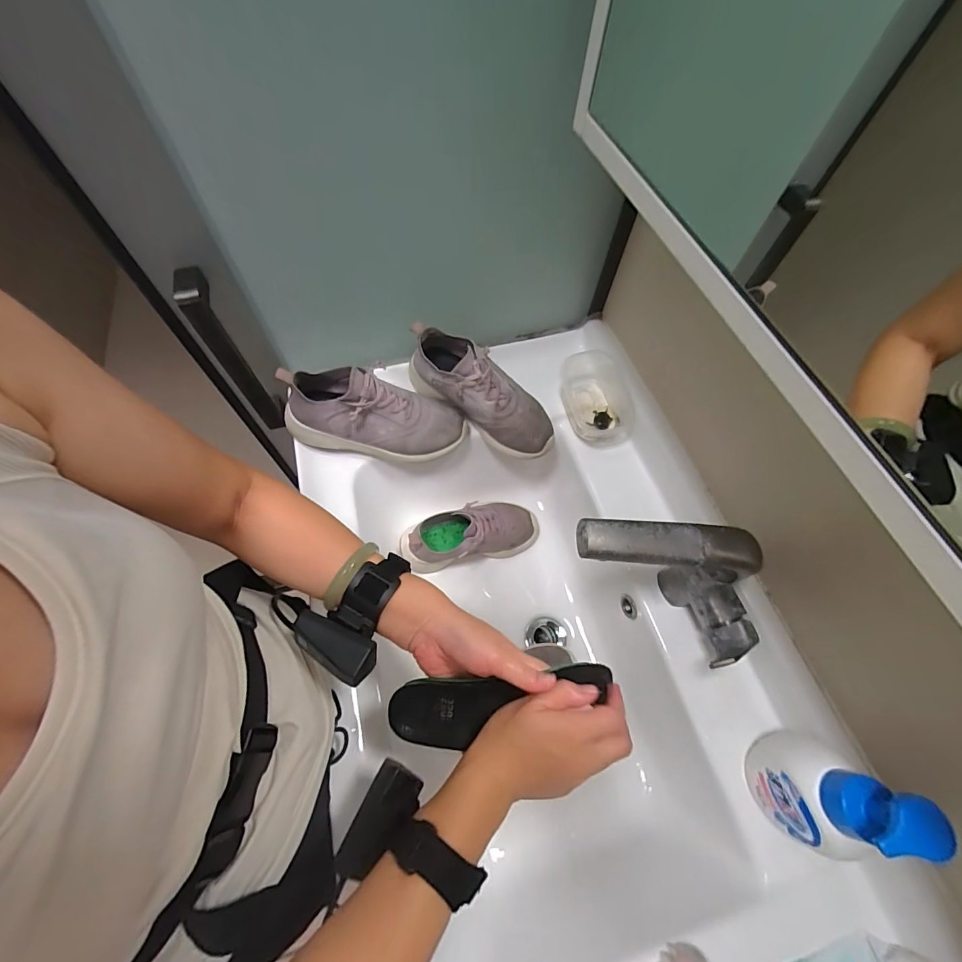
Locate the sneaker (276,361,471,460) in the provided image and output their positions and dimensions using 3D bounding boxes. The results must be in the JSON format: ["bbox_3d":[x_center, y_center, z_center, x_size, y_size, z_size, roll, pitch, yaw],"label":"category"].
[{"bbox_3d":[-0.132,-0.087,0.533,0.227,0.105,0.085,10,61,-13],"label":"sneaker"}]

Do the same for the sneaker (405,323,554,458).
[{"bbox_3d":[0.002,-0.119,0.561,0.226,0.087,0.084,40,67,1],"label":"sneaker"}]

